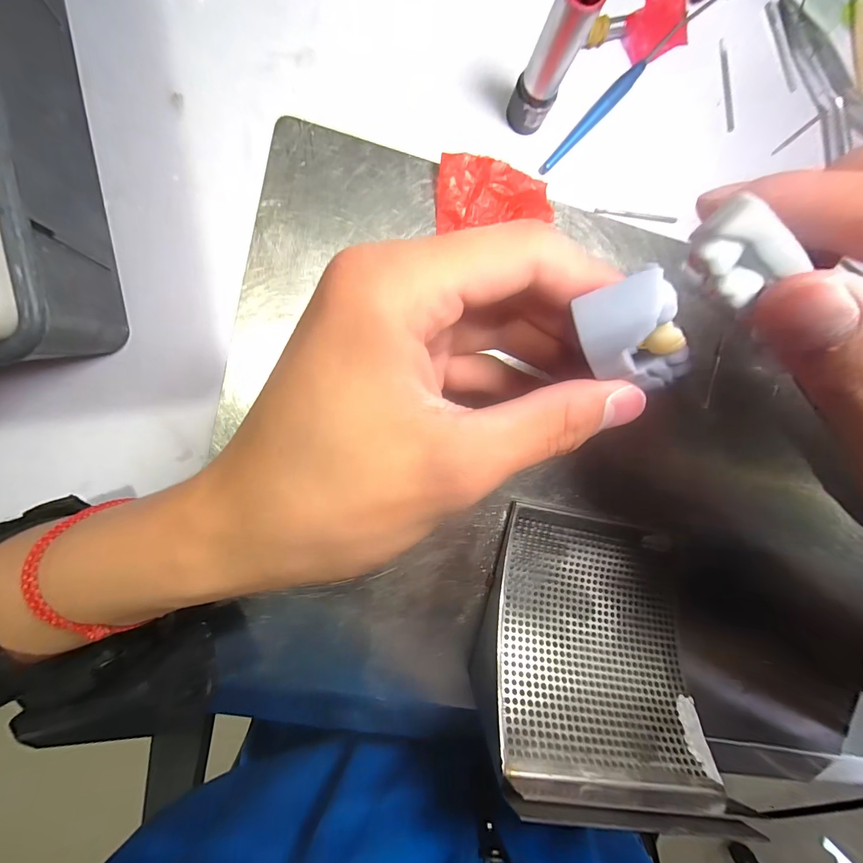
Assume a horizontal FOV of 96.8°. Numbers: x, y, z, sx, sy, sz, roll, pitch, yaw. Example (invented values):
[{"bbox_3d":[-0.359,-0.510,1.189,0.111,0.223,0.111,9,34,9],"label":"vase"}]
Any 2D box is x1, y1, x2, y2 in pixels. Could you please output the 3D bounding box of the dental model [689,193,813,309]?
[{"bbox_3d":[0.076,-0.044,0.096,0.022,0.016,0.010,52,44,-6],"label":"dental model"}]

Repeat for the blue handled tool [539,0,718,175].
[{"bbox_3d":[0.117,-0.190,0.189,0.174,0.005,0.010,-43,97,-2],"label":"blue handled tool"}]

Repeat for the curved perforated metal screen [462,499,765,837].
[{"bbox_3d":[0.079,0.098,0.174,0.107,0.030,0.116,14,63,-5],"label":"curved perforated metal screen"}]

